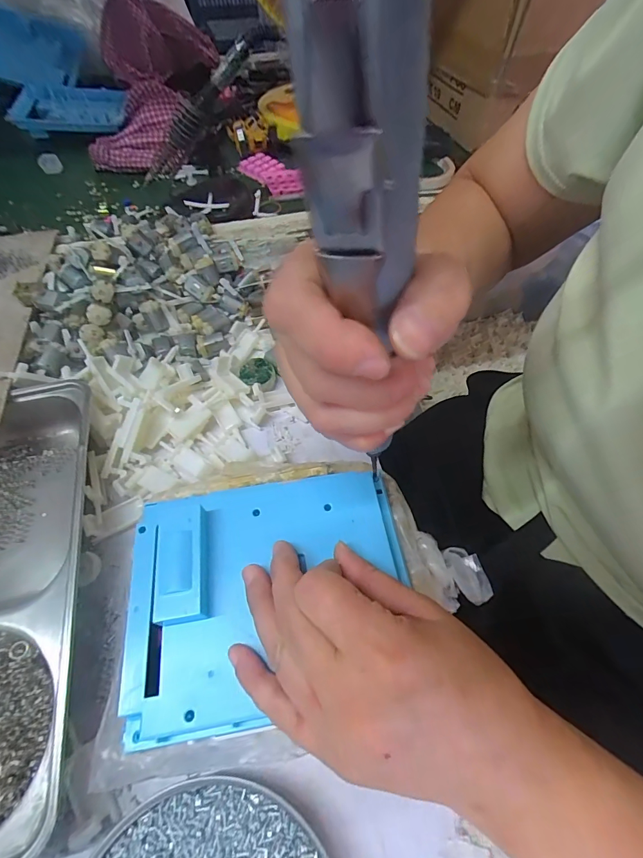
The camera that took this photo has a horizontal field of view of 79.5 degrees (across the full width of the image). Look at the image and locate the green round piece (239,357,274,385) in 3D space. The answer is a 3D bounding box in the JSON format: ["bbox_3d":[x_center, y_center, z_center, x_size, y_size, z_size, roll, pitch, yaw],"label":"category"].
[{"bbox_3d":[-0.059,-0.050,0.352,0.030,0.010,0.029,0,59,-1],"label":"green round piece"}]

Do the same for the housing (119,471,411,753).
[{"bbox_3d":[-0.029,0.085,0.215,0.153,0.019,0.123,-8,60,-6],"label":"housing"}]

